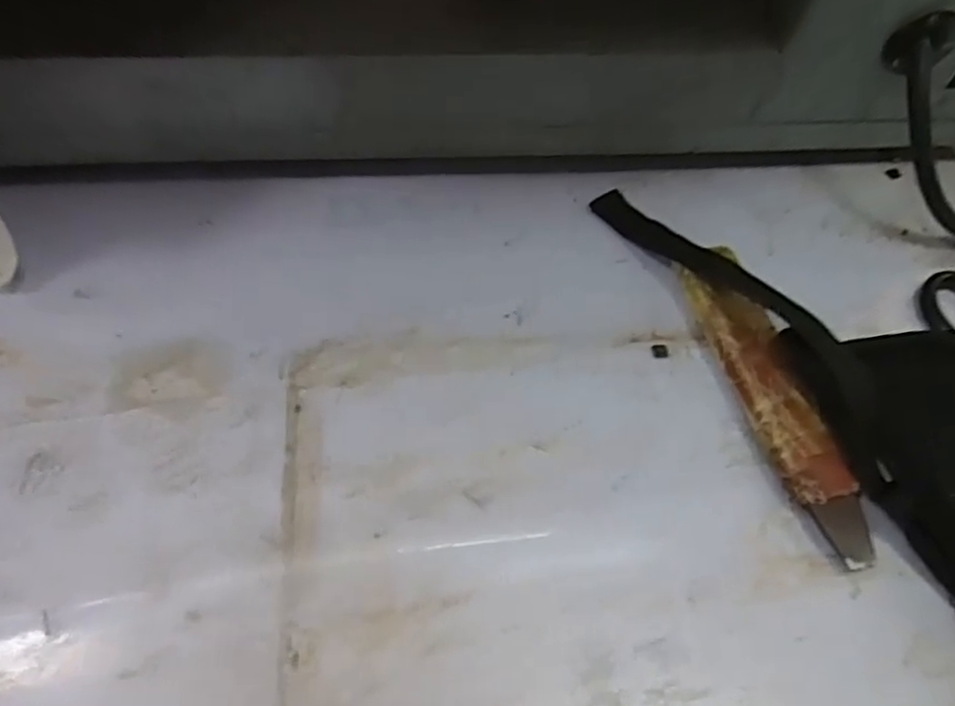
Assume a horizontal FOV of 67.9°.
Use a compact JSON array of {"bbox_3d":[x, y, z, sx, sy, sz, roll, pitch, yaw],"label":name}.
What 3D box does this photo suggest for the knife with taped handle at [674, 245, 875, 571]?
[{"bbox_3d":[0.151,0.021,0.368,0.035,0.018,0.179,-10,58,-10],"label":"knife with taped handle"}]

